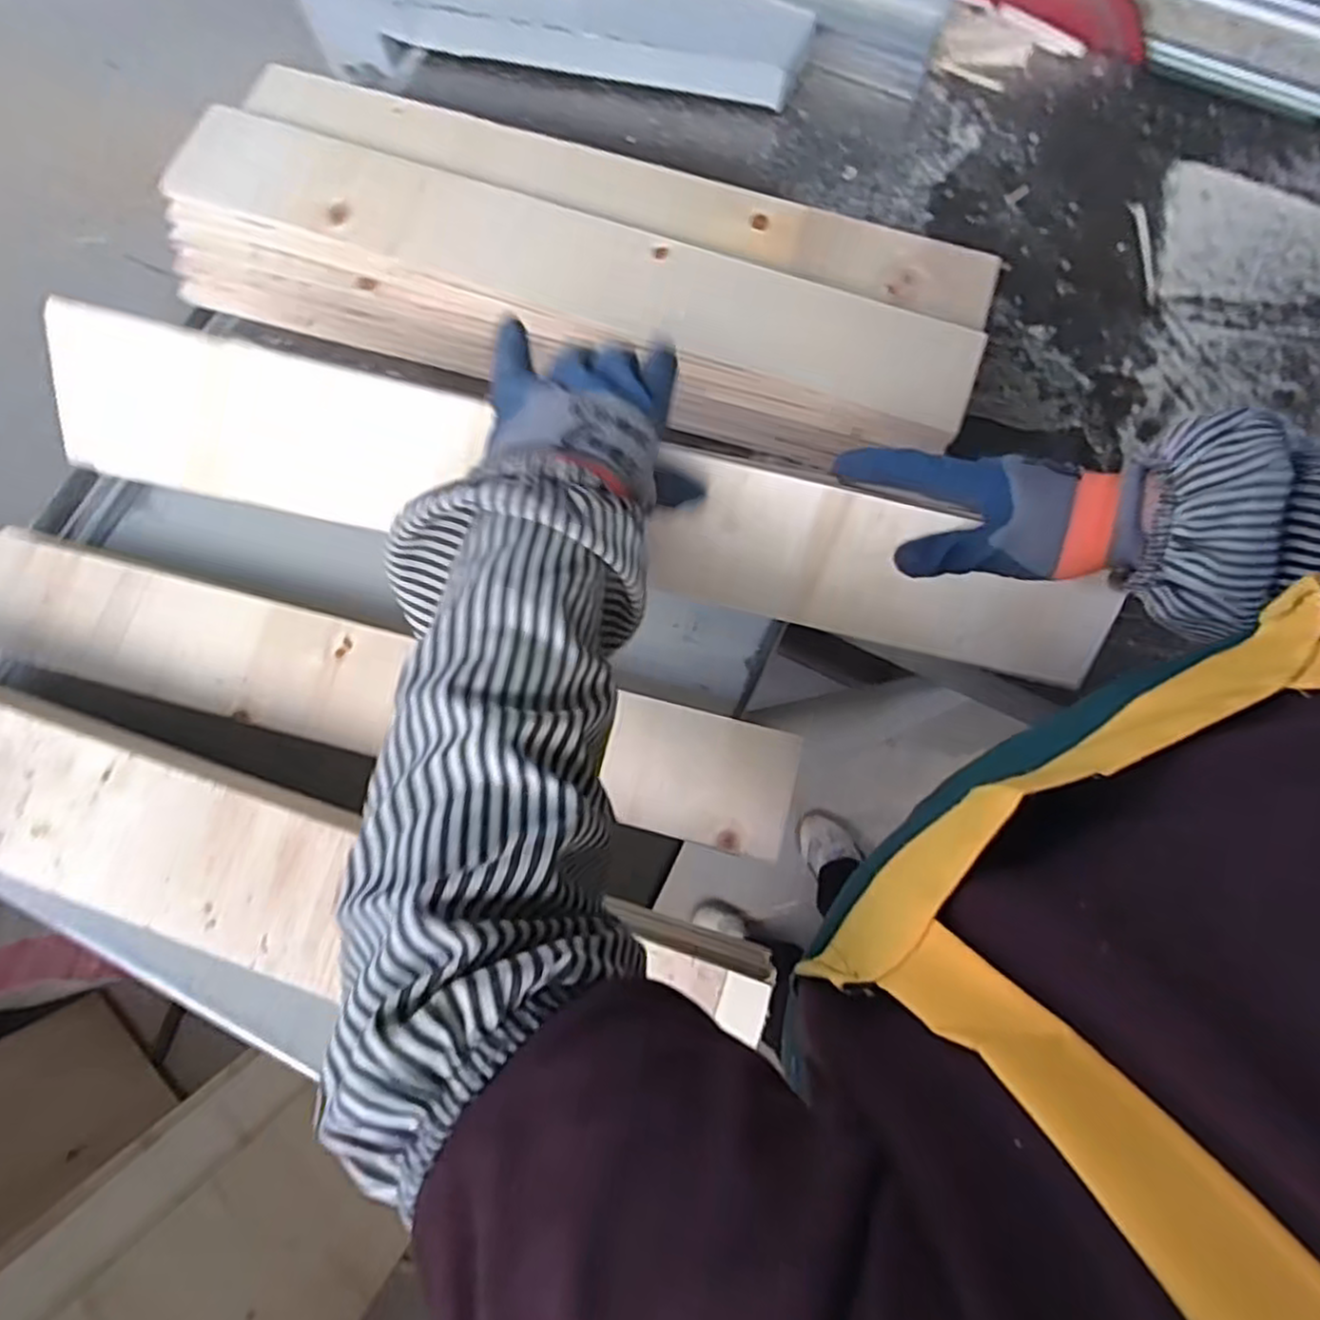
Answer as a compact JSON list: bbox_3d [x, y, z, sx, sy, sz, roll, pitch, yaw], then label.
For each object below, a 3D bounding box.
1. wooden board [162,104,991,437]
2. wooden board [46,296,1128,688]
[{"bbox_3d":[-0.072,-0.322,0.583,0.656,0.020,0.100,18,78,6],"label":"wooden board"},{"bbox_3d":[-0.031,-0.093,0.454,0.652,0.015,0.098,13,118,-3],"label":"wooden board"}]

